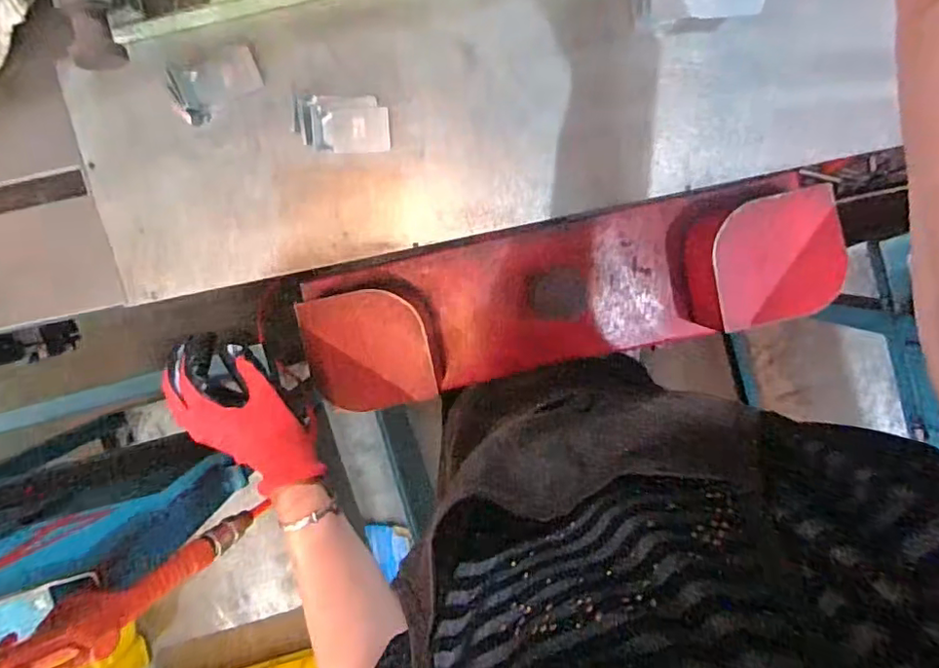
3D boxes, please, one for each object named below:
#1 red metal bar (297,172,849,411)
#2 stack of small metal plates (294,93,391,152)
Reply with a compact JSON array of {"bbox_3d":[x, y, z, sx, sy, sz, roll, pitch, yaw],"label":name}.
[{"bbox_3d":[0.097,-0.034,0.595,0.505,0.118,0.155,-12,99,2],"label":"red metal bar"},{"bbox_3d":[-0.108,-0.182,0.490,0.075,0.030,0.048,0,99,1],"label":"stack of small metal plates"}]

